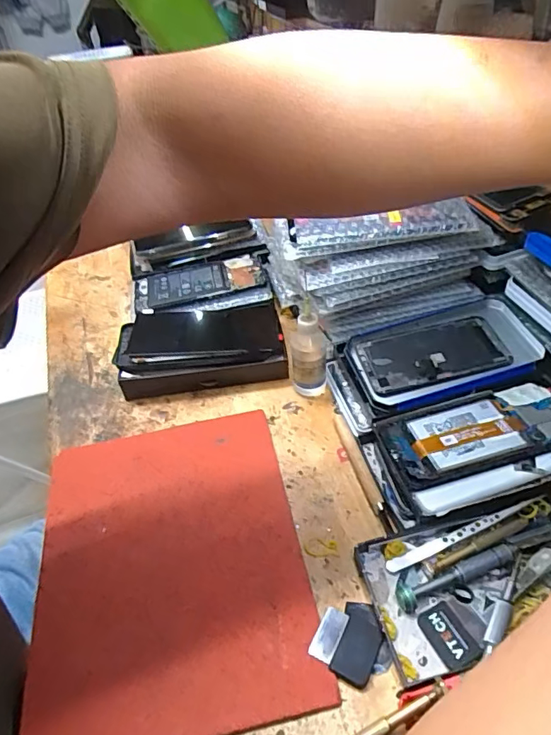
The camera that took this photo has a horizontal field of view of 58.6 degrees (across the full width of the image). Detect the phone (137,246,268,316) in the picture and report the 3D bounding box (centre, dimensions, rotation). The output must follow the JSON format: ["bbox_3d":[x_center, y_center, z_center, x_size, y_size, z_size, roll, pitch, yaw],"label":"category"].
[{"bbox_3d":[-0.088,-0.108,0.618,0.176,0.013,0.089,-16,45,-8],"label":"phone"}]

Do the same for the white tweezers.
[{"bbox_3d":[0.145,0.128,0.379,0.128,0.013,0.008,-16,46,-10],"label":"white tweezers"}]

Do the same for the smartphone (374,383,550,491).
[{"bbox_3d":[0.176,0.054,0.424,0.157,0.007,0.078,-16,42,-5],"label":"smartphone"}]

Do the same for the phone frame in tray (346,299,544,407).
[{"bbox_3d":[0.167,-0.018,0.487,0.176,0.015,0.094,-15,46,-9],"label":"phone frame in tray"}]

